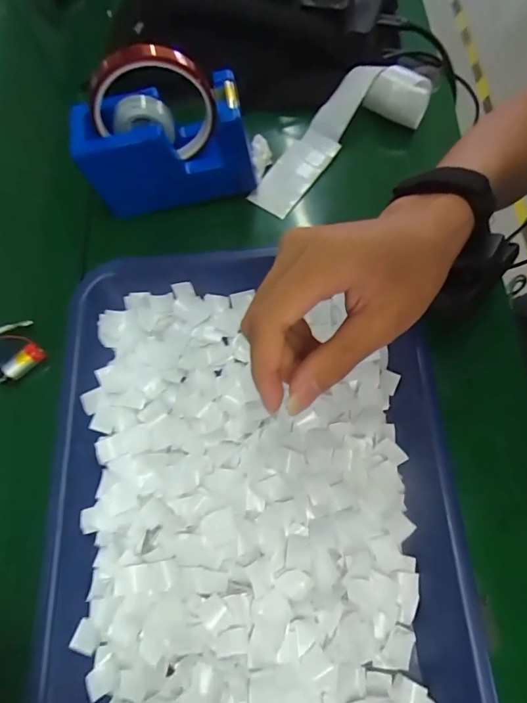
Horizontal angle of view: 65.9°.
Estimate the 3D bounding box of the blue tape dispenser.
[{"bbox_3d":[-0.076,-0.167,0.306,0.127,0.109,0.043,-10,72,-2],"label":"blue tape dispenser"}]

